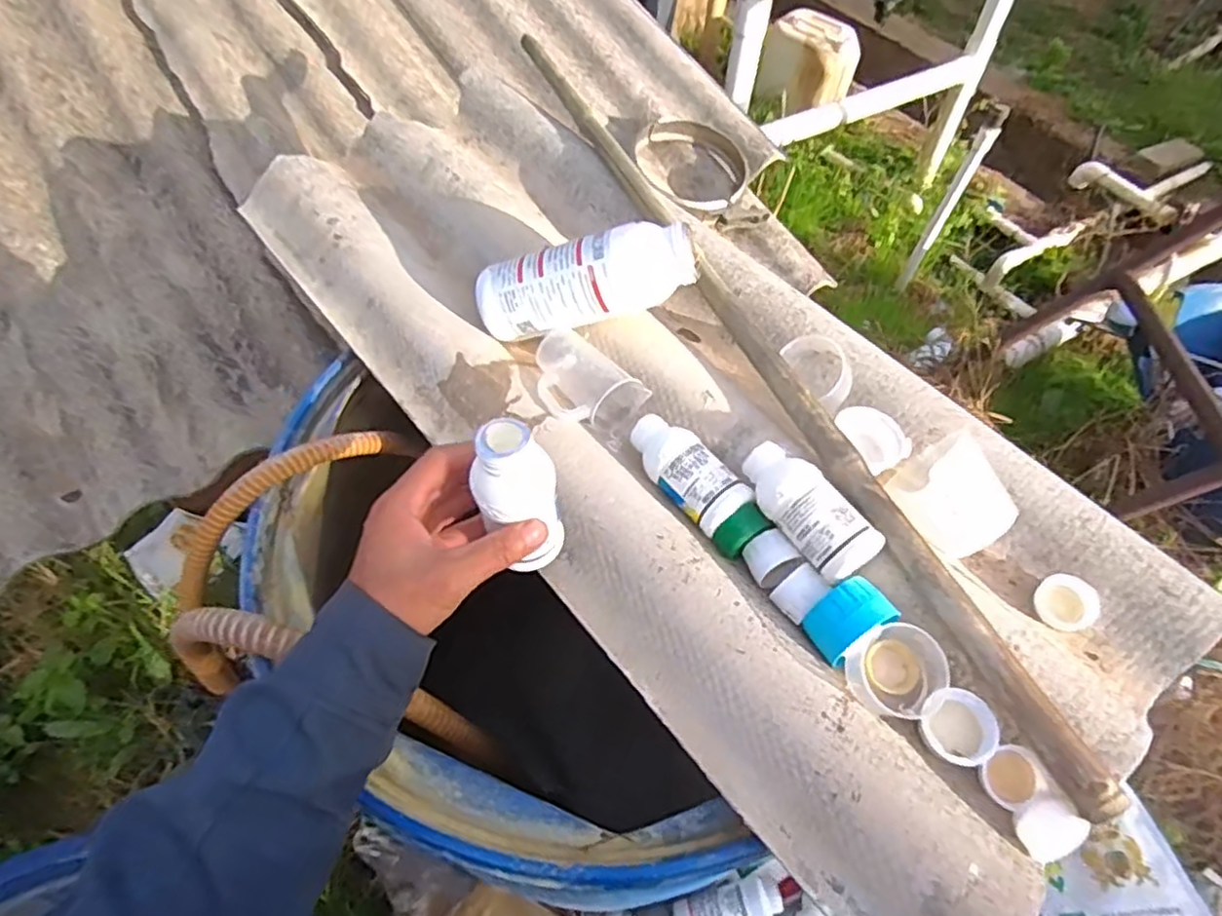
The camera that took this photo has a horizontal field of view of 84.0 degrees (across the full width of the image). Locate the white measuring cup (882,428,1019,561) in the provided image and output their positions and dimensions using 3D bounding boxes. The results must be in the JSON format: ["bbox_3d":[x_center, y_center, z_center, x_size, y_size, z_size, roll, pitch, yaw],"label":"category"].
[{"bbox_3d":[0.252,0.028,0.507,0.054,0.060,0.085,-21,60,-16],"label":"white measuring cup"}]

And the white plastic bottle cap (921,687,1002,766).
[{"bbox_3d":[0.218,0.169,0.430,0.046,0.025,0.043,13,81,3],"label":"white plastic bottle cap"}]

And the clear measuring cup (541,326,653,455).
[{"bbox_3d":[-0.024,-0.056,0.572,0.103,0.048,0.082,30,60,16],"label":"clear measuring cup"}]

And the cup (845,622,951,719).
[{"bbox_3d":[0.182,0.137,0.435,0.055,0.032,0.052,1,56,-2],"label":"cup"}]

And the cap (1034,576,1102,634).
[{"bbox_3d":[0.325,0.104,0.485,0.038,0.018,0.038,-5,77,21],"label":"cap"}]

